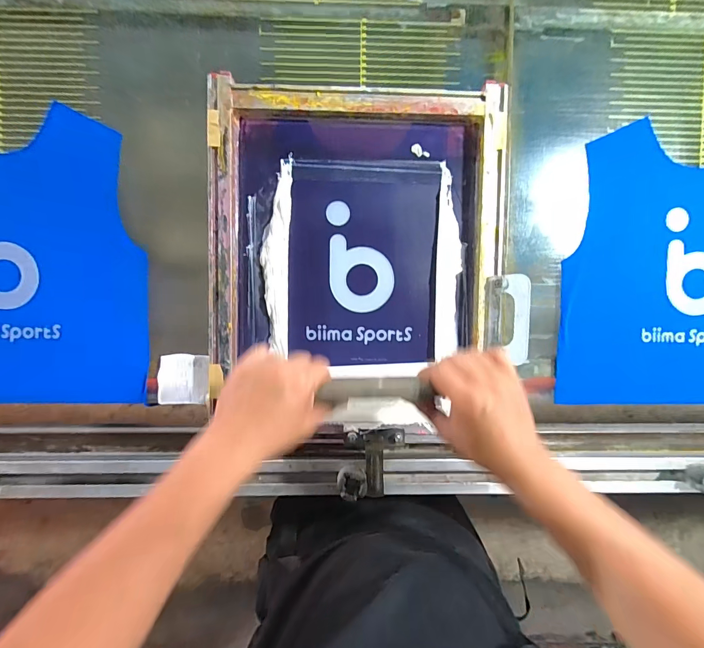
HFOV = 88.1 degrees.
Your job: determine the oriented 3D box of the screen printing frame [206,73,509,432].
[{"bbox_3d":[0.005,-0.088,0.506,0.392,0.033,0.447,1,92,-1],"label":"screen printing frame"}]

